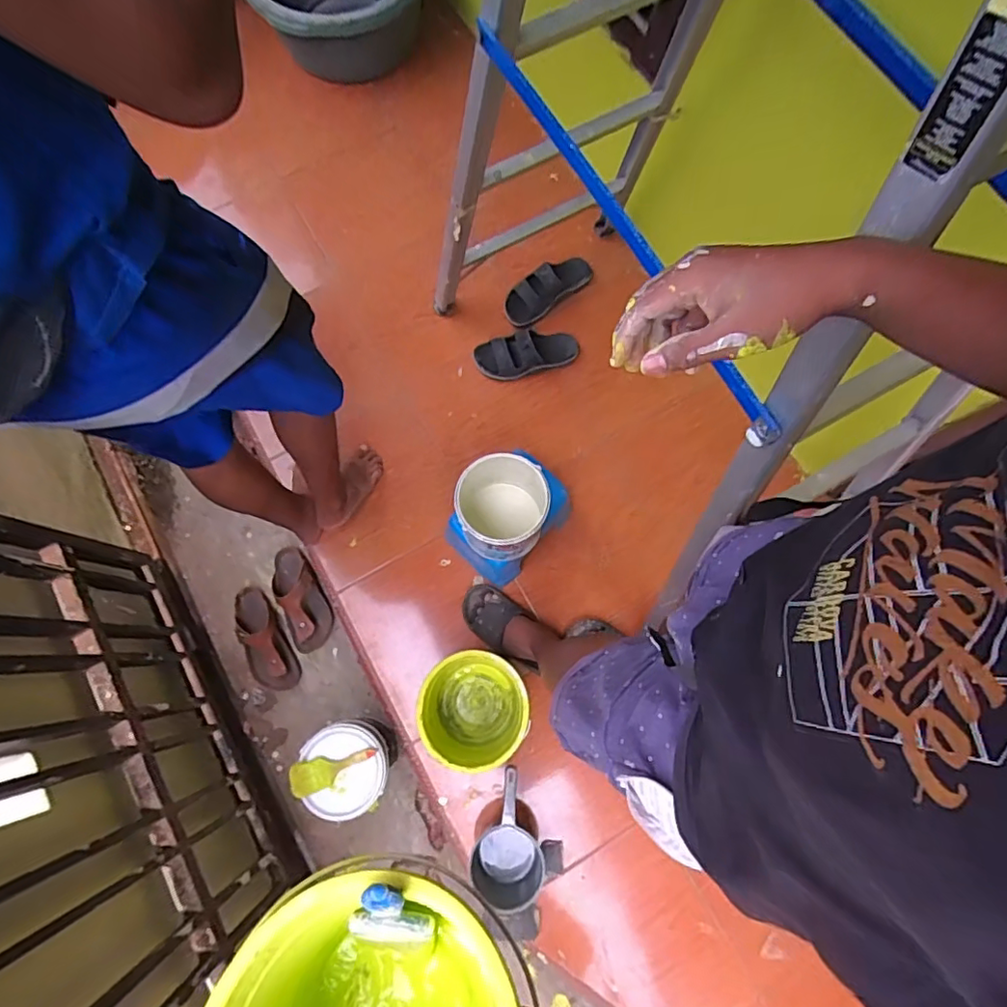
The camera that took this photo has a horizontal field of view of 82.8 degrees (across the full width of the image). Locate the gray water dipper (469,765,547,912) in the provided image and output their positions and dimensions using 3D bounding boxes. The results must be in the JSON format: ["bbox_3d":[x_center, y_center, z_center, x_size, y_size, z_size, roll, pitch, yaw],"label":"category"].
[{"bbox_3d":[0.010,0.710,1.223,0.164,0.119,0.281,0,76,-1],"label":"gray water dipper"}]

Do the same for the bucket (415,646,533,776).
[{"bbox_3d":[-0.064,0.440,1.241,0.217,0.220,0.218,0,76,-1],"label":"bucket"}]

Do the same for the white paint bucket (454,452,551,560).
[{"bbox_3d":[-0.001,0.015,1.205,0.175,0.243,0.179,0,76,-1],"label":"white paint bucket"}]

